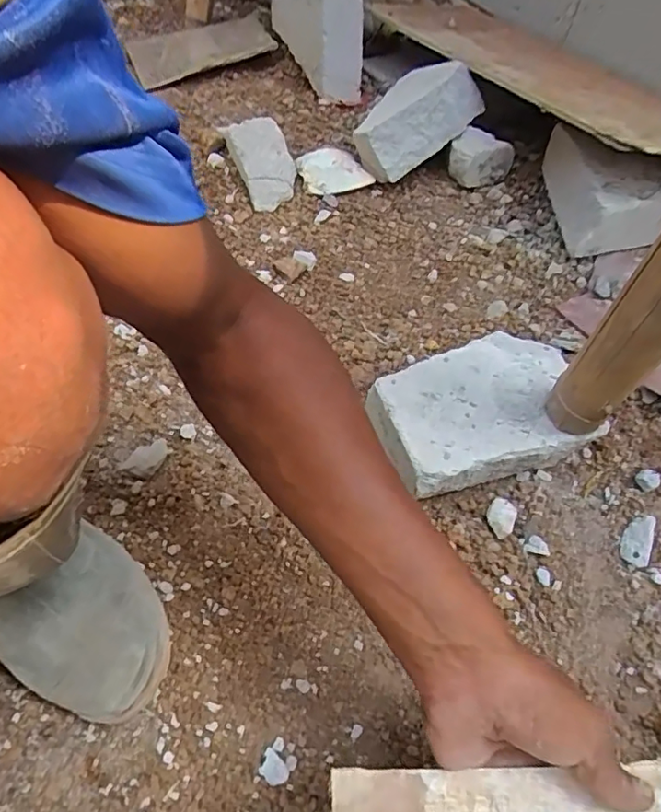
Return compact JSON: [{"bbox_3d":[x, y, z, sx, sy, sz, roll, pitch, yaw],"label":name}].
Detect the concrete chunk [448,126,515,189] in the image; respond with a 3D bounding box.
[{"bbox_3d":[0.220,-0.361,0.803,0.077,0.059,0.073,1,58,-1],"label":"concrete chunk"}]

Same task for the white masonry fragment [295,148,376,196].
[{"bbox_3d":[0.003,-0.344,0.798,0.092,0.013,0.079,-19,77,-3],"label":"white masonry fragment"}]

